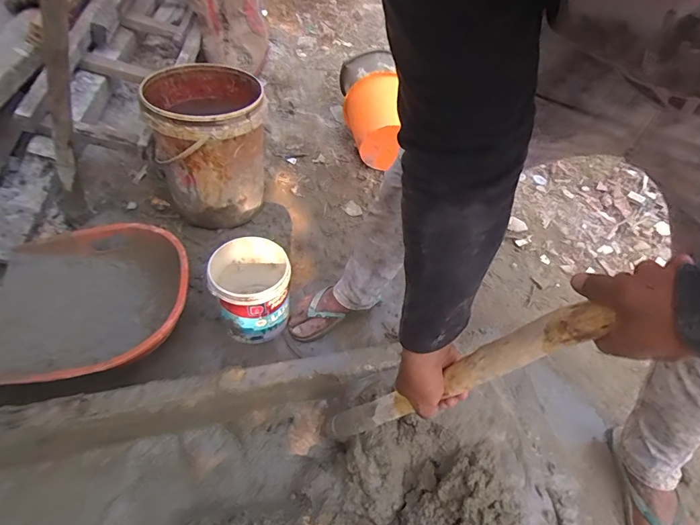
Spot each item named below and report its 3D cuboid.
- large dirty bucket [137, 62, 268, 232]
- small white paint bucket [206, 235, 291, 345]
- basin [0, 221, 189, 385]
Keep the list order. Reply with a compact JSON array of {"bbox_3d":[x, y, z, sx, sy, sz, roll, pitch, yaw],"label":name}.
[{"bbox_3d":[-0.386,-0.332,1.179,0.300,0.325,0.318,-11,51,-15],"label":"large dirty bucket"},{"bbox_3d":[-0.226,0.066,0.976,0.166,0.181,0.170,3,49,-3],"label":"small white paint bucket"},{"bbox_3d":[-0.579,0.093,0.962,0.416,0.128,0.418,-7,50,-12],"label":"basin"}]

